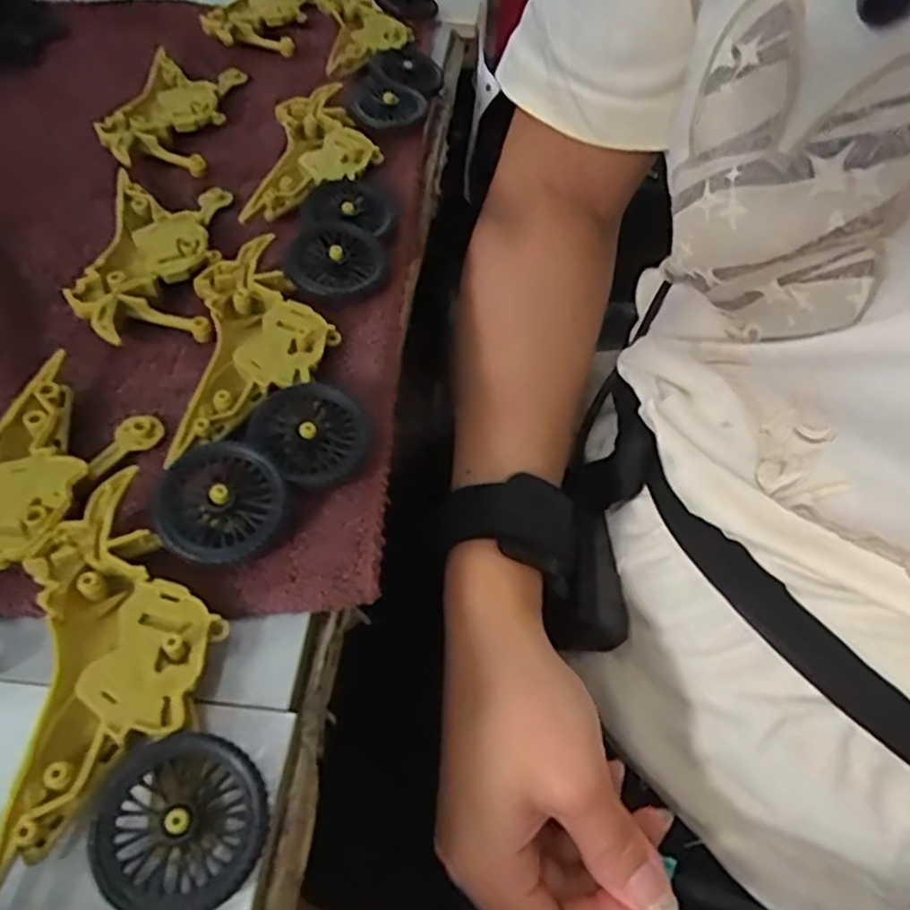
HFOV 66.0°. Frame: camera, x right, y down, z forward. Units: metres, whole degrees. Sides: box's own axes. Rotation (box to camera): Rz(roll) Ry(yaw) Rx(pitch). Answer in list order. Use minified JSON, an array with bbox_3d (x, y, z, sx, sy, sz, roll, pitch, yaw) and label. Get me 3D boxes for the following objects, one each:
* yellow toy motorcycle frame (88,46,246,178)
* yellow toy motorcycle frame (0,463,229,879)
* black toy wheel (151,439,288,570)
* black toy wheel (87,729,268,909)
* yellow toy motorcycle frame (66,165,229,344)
[{"bbox_3d":[-0.137,-0.166,0.339,0.049,0.014,0.092,2,53,0],"label":"yellow toy motorcycle frame"},{"bbox_3d":[-0.087,0.050,0.184,0.046,0.016,0.093,-9,54,-7],"label":"yellow toy motorcycle frame"},{"bbox_3d":[-0.069,0.014,0.207,0.035,0.011,0.038,0,53,-1],"label":"black toy wheel"},{"bbox_3d":[-0.063,0.086,0.164,0.036,0.015,0.038,0,53,-1],"label":"black toy wheel"},{"bbox_3d":[-0.118,-0.078,0.276,0.049,0.011,0.093,-4,54,-4],"label":"yellow toy motorcycle frame"}]

